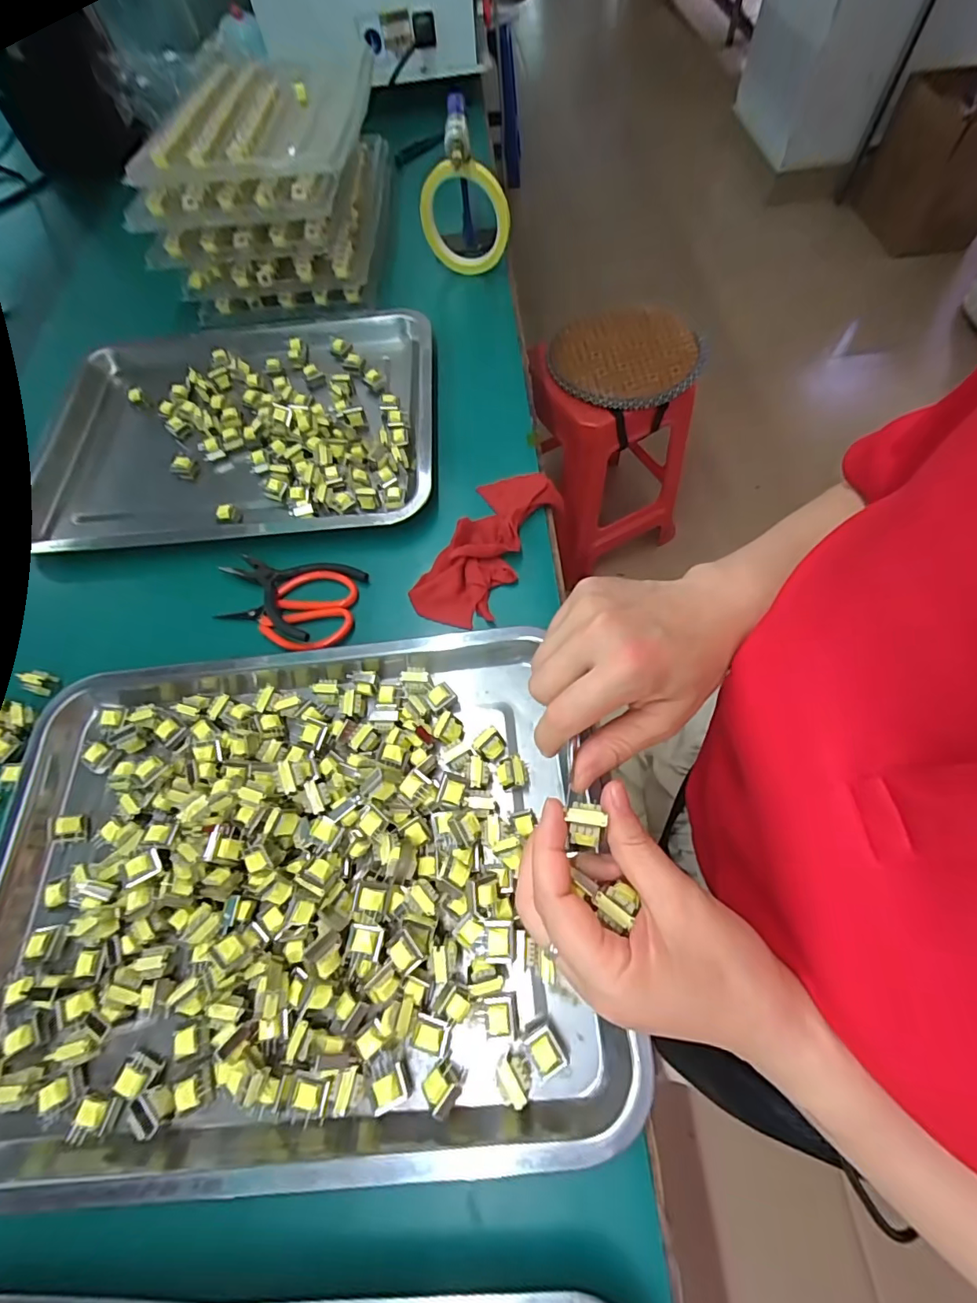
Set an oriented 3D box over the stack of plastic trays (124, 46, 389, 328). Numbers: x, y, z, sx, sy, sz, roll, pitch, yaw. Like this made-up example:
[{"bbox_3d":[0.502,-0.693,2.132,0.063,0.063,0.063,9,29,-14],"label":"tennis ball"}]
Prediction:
[{"bbox_3d":[-0.252,-0.552,0.585,0.232,0.130,0.293,-5,64,2],"label":"stack of plastic trays"}]

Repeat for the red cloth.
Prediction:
[{"bbox_3d":[0.000,-0.092,0.414,0.067,0.022,0.158,22,68,15],"label":"red cloth"}]

